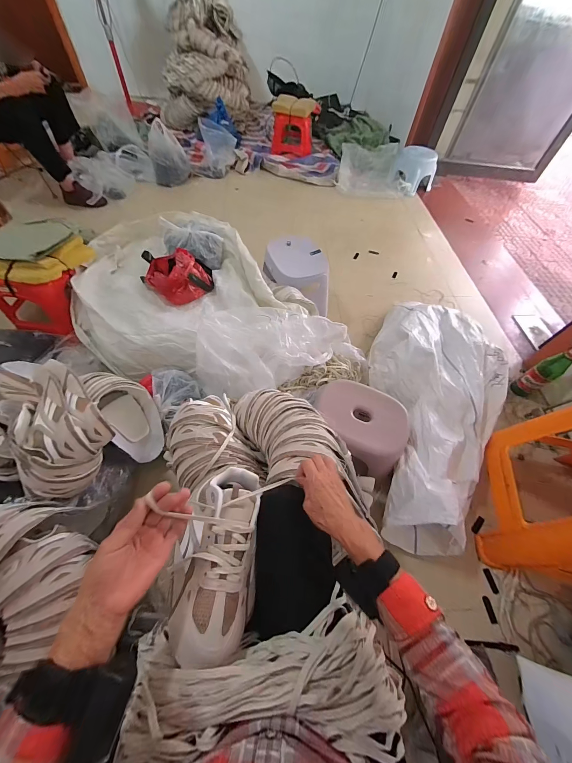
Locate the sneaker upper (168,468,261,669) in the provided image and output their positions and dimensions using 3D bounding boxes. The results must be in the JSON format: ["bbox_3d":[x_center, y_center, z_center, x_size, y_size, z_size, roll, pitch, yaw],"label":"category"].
[{"bbox_3d":[-0.092,0.250,0.413,0.094,0.078,0.244,6,51,0],"label":"sneaker upper"}]

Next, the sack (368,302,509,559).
[{"bbox_3d":[0.507,0.081,0.924,0.405,0.222,0.865,11,59,3],"label":"sack"}]

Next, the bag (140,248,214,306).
[{"bbox_3d":[-0.409,-0.413,1.022,0.240,0.112,0.239,-20,62,-15],"label":"bag"}]

